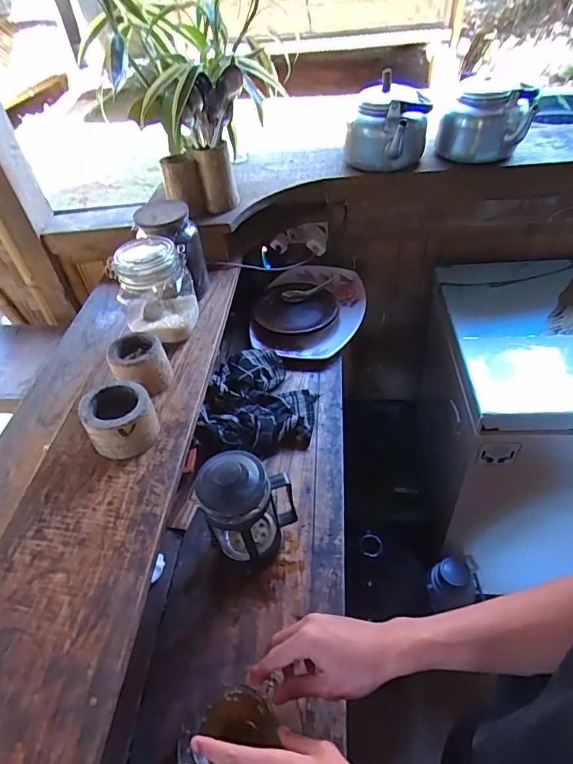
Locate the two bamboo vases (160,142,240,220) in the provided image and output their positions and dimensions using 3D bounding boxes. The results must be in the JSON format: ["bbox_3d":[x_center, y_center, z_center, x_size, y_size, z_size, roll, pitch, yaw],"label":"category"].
[{"bbox_3d":[-0.167,-0.390,0.882,0.137,0.105,0.087,-16,45,-9],"label":"two bamboo vases"}]

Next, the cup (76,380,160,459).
[{"bbox_3d":[-0.226,0.047,0.616,0.085,0.058,0.095,-26,48,-19],"label":"cup"}]

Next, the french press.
[{"bbox_3d":[-0.058,0.168,0.607,0.089,0.175,0.100,25,52,28],"label":"french press"}]

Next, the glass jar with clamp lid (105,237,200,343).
[{"bbox_3d":[-0.213,-0.148,0.744,0.120,0.136,0.105,-16,45,-9],"label":"glass jar with clamp lid"}]

